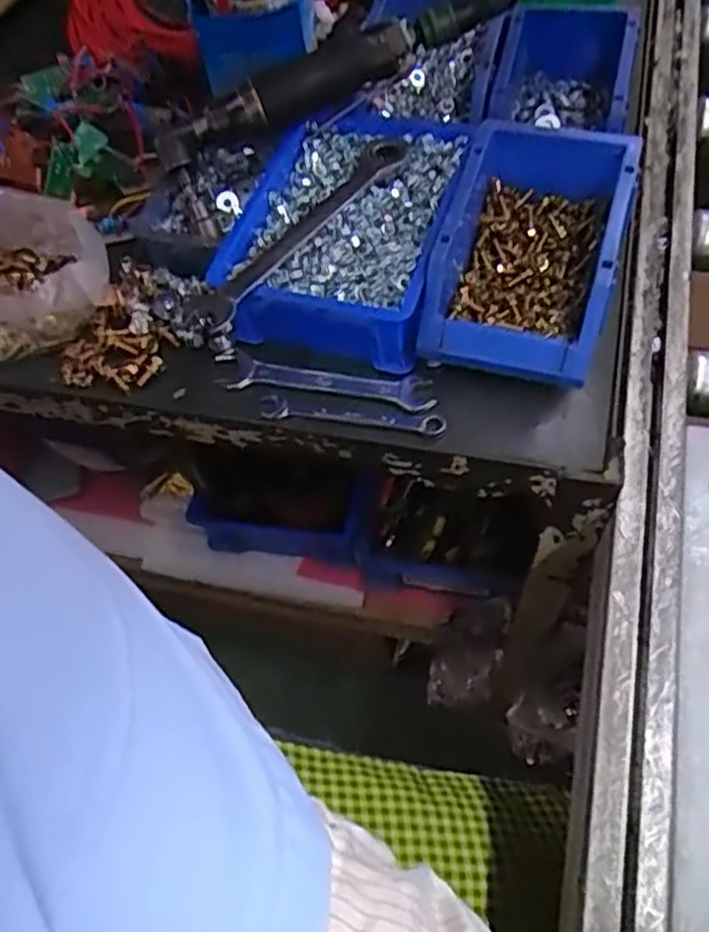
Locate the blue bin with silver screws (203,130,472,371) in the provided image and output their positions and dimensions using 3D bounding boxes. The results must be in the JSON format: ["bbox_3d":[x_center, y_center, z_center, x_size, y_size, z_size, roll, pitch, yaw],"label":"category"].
[{"bbox_3d":[-0.006,-0.173,0.562,0.147,0.066,0.200,11,62,13],"label":"blue bin with silver screws"}]

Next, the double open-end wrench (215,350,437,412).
[{"bbox_3d":[-0.023,-0.063,0.531,0.158,0.008,0.031,7,61,11],"label":"double open-end wrench"}]

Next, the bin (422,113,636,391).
[{"bbox_3d":[0.120,-0.145,0.515,0.109,0.086,0.178,14,62,14],"label":"bin"}]

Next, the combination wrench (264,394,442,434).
[{"bbox_3d":[-0.003,-0.034,0.504,0.126,0.006,0.022,9,61,12],"label":"combination wrench"}]

